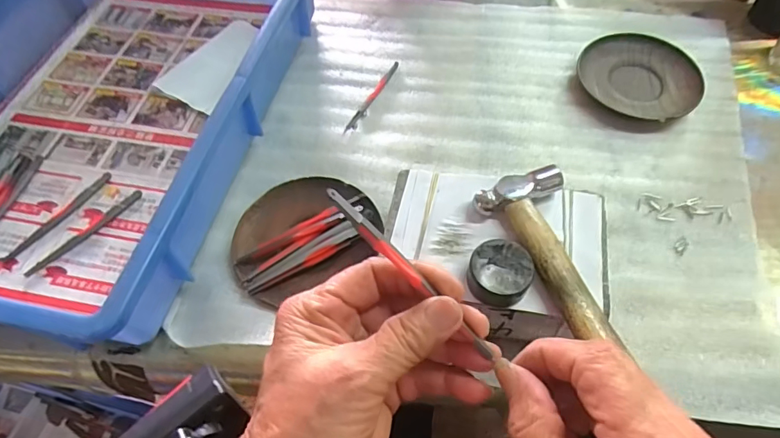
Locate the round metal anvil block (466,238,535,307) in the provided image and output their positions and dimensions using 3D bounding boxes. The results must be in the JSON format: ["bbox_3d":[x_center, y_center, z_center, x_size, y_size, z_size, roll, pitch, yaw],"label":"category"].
[{"bbox_3d":[0.066,0.034,0.290,0.036,0.022,0.036,17,59,12],"label":"round metal anvil block"}]

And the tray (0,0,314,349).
[{"bbox_3d":[-0.250,-0.115,0.420,0.279,0.075,0.425,10,58,6],"label":"tray"}]

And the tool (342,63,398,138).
[{"bbox_3d":[-0.017,-0.121,0.465,0.009,0.004,0.109,23,60,14],"label":"tool"}]

